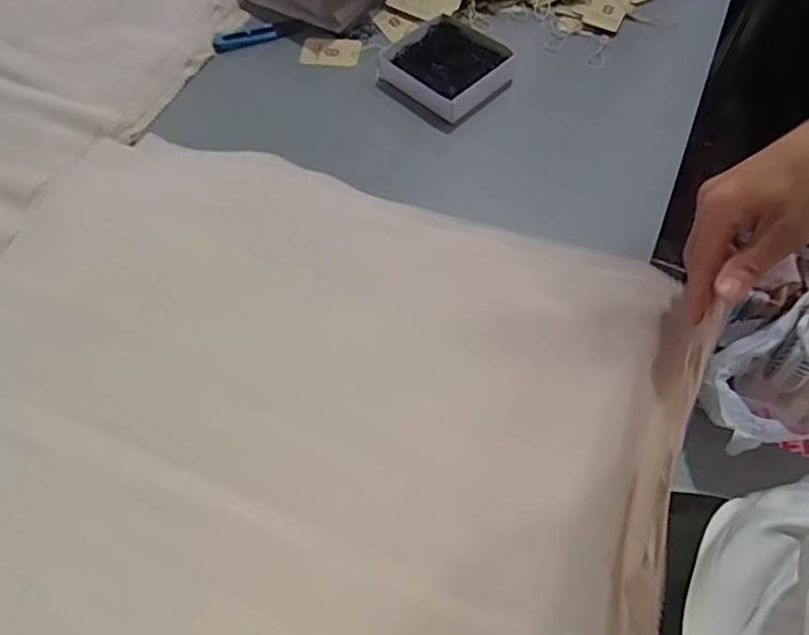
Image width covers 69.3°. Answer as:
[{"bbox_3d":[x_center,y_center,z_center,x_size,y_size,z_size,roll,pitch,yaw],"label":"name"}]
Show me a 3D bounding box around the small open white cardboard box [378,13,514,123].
[{"bbox_3d":[0.039,-0.263,0.603,0.111,0.025,0.104,36,68,20],"label":"small open white cardboard box"}]

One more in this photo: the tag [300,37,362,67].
[{"bbox_3d":[-0.080,-0.291,0.641,0.065,0.004,0.044,7,63,11],"label":"tag"}]

